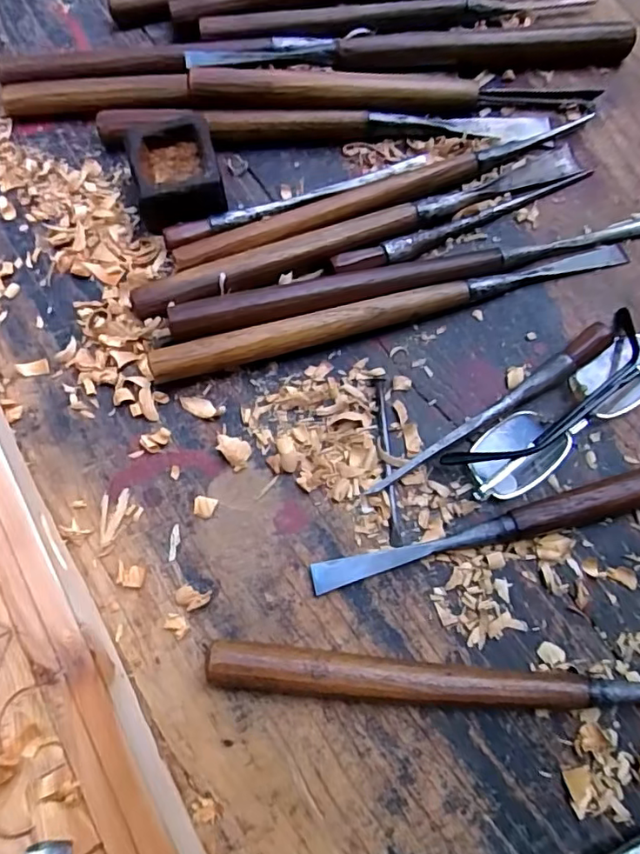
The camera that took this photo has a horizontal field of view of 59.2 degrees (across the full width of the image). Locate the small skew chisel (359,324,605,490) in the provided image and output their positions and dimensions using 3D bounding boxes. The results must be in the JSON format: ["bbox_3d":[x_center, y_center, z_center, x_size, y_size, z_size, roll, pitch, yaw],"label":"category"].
[{"bbox_3d":[0.084,-0.007,0.273,0.140,0.010,0.011,-34,79,-8],"label":"small skew chisel"}]

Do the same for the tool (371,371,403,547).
[{"bbox_3d":[0.033,0.015,0.270,0.005,0.004,0.083,-5,76,0],"label":"tool"}]

